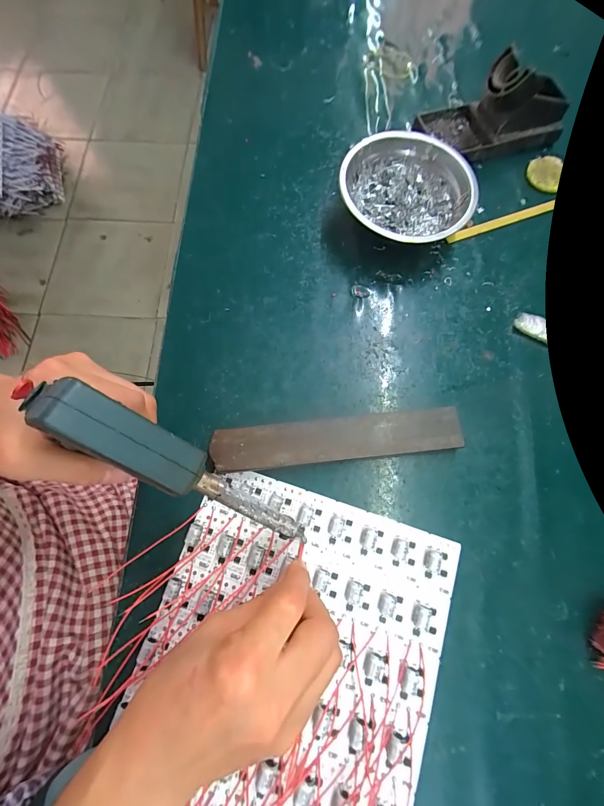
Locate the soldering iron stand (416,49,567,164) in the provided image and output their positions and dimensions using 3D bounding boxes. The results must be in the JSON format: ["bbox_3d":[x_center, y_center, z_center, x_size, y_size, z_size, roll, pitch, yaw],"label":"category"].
[{"bbox_3d":[0.201,-0.303,0.333,0.143,0.059,0.069,-13,75,-5],"label":"soldering iron stand"}]

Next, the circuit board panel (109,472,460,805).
[{"bbox_3d":[-0.008,0.187,0.228,0.199,0.012,0.233,17,75,4],"label":"circuit board panel"}]

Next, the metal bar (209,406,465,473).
[{"bbox_3d":[0.028,0.031,0.268,0.196,0.017,0.034,-5,75,-3],"label":"metal bar"}]

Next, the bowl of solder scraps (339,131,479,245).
[{"bbox_3d":[0.098,-0.196,0.317,0.119,0.041,0.116,0,75,-1],"label":"bowl of solder scraps"}]

